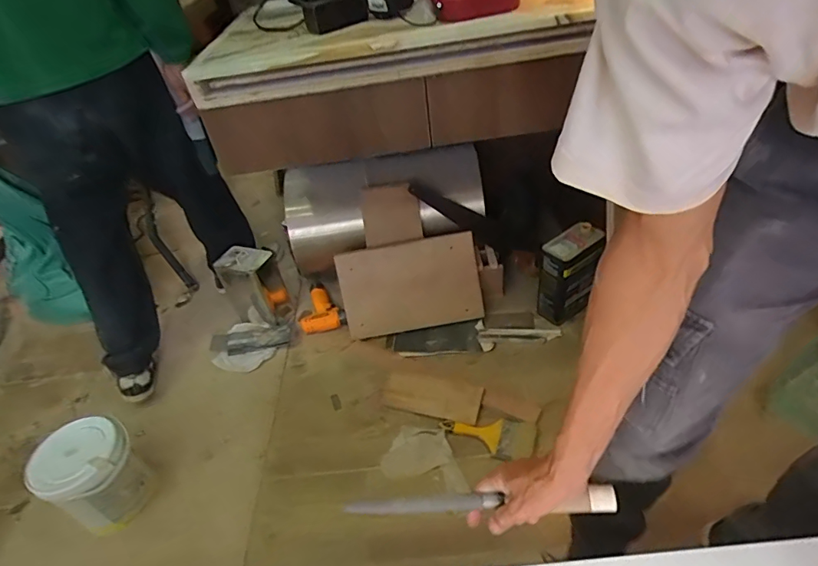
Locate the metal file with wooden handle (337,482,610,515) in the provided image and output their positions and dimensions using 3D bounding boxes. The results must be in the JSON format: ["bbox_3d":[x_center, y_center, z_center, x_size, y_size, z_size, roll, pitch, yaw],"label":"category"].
[{"bbox_3d":[0.075,0.263,0.558,0.321,0.021,0.024,-9,42,15],"label":"metal file with wooden handle"}]

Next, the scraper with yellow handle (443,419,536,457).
[{"bbox_3d":[0.186,0.362,1.125,0.213,0.010,0.088,3,41,15],"label":"scraper with yellow handle"}]

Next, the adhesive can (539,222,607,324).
[{"bbox_3d":[0.449,-0.019,1.326,0.173,0.262,0.112,-28,43,-22],"label":"adhesive can"}]

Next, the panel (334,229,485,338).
[{"bbox_3d":[0.009,0.008,1.381,0.406,0.264,0.021,-11,12,-10],"label":"panel"}]

